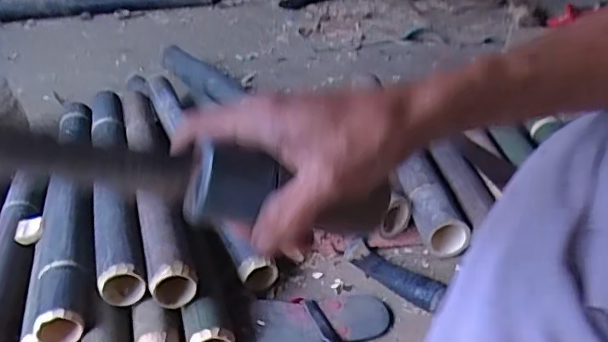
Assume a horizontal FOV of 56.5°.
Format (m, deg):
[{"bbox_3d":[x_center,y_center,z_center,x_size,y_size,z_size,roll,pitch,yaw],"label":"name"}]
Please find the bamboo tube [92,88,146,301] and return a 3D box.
[{"bbox_3d":[-0.342,-0.005,1.006,0.062,0.073,0.659,-11,32,-15],"label":"bamboo tube"}]

